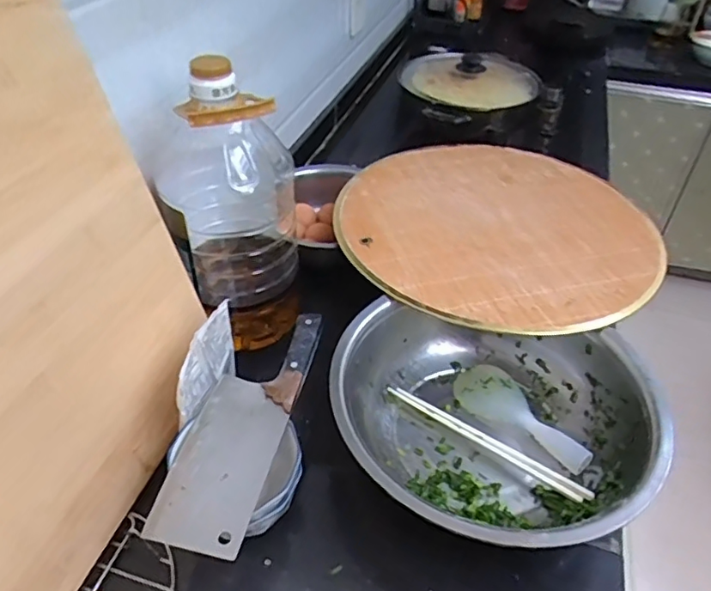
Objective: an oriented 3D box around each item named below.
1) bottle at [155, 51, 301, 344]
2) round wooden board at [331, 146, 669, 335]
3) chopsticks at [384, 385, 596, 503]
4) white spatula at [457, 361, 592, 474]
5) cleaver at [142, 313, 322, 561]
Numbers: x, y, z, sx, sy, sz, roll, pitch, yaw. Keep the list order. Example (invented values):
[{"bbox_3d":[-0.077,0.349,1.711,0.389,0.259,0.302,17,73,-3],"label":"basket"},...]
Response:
[{"bbox_3d":[-0.151,-0.099,0.679,0.158,0.344,0.126,-8,44,-11],"label":"bottle"},{"bbox_3d":[0.198,-0.106,0.808,0.429,0.018,0.437,1,43,-1],"label":"round wooden board"},{"bbox_3d":[0.146,0.163,0.639,0.244,0.026,0.017,29,49,26],"label":"chopsticks"},{"bbox_3d":[0.203,0.137,0.677,0.178,0.022,0.072,31,50,28],"label":"white spatula"},{"bbox_3d":[-0.112,0.119,0.571,0.089,0.019,0.277,11,43,9],"label":"cleaver"}]

